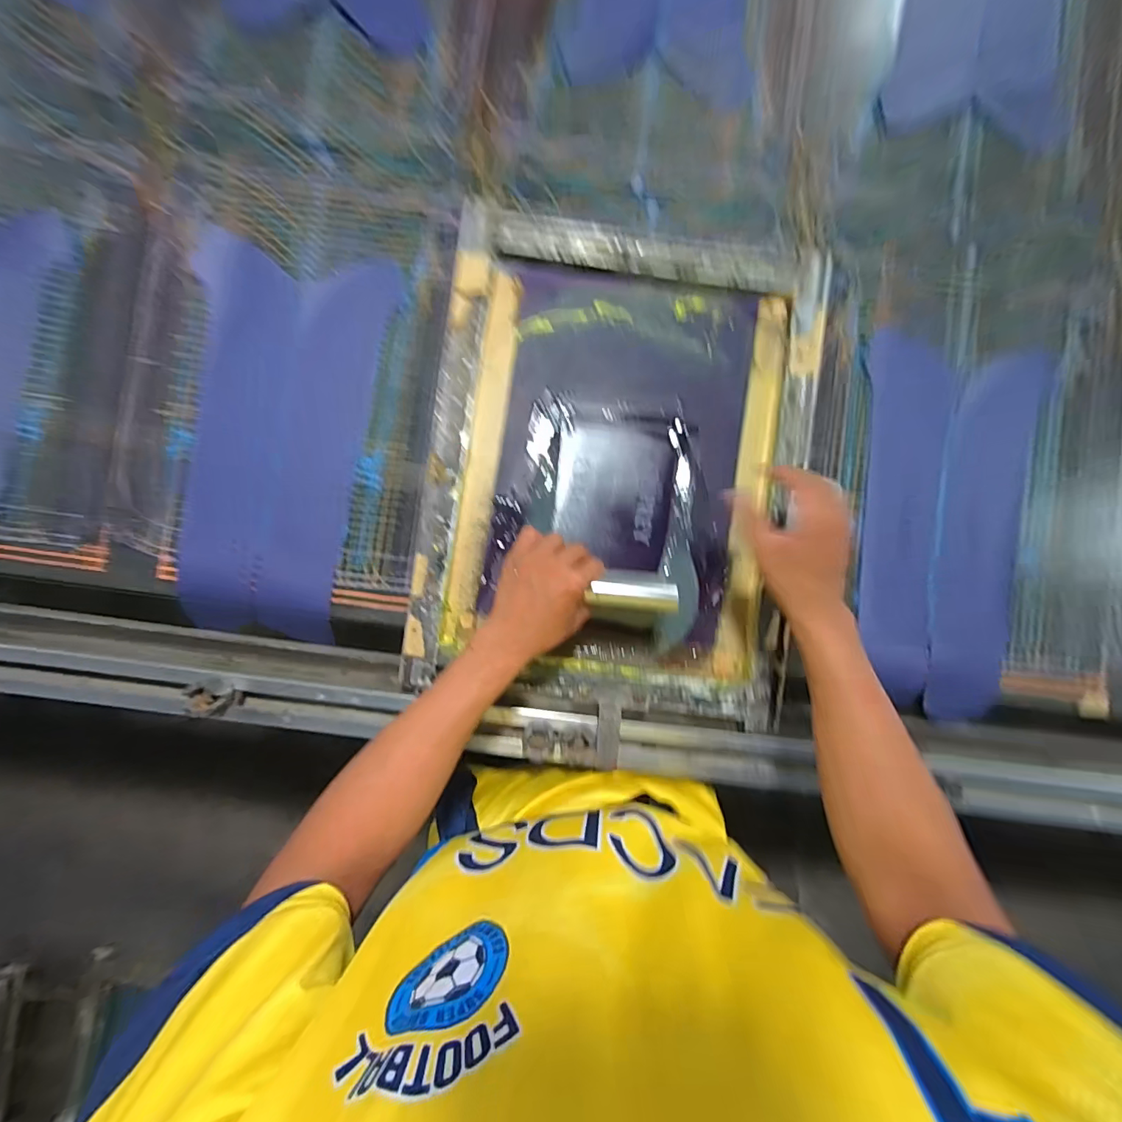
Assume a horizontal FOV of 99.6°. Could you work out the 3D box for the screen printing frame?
[{"bbox_3d":[0.063,-0.102,0.548,0.416,0.034,0.543,7,88,0],"label":"screen printing frame"}]

